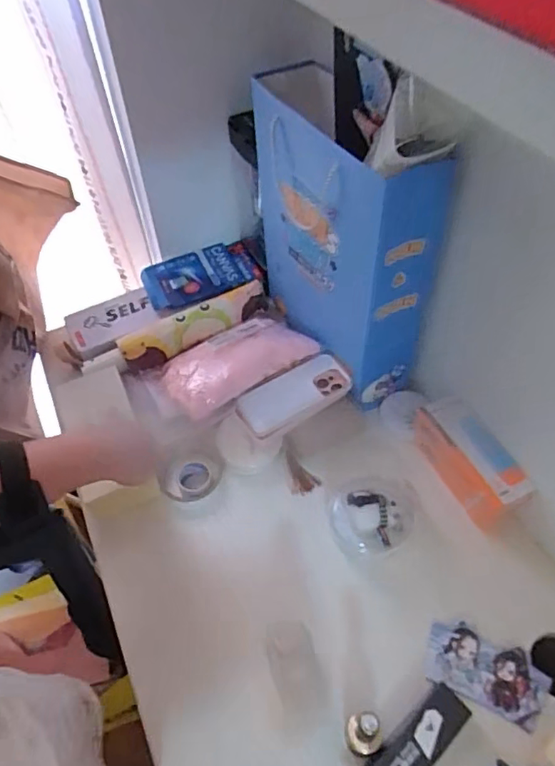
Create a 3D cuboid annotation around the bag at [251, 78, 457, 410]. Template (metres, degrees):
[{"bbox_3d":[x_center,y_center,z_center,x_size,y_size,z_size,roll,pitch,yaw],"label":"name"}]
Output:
[{"bbox_3d":[0.073,-0.173,0.712,0.091,0.326,0.286,-23,54,-15],"label":"bag"}]

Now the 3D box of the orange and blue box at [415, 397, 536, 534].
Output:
[{"bbox_3d":[0.229,0.099,0.679,0.069,0.090,0.156,-23,54,-15],"label":"orange and blue box"}]

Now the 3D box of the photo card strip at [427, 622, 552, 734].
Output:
[{"bbox_3d":[0.215,0.298,0.576,0.117,0.005,0.066,22,61,17],"label":"photo card strip"}]

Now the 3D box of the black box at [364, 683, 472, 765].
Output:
[{"bbox_3d":[0.123,0.349,0.523,0.137,0.027,0.040,-36,59,-23],"label":"black box"}]

